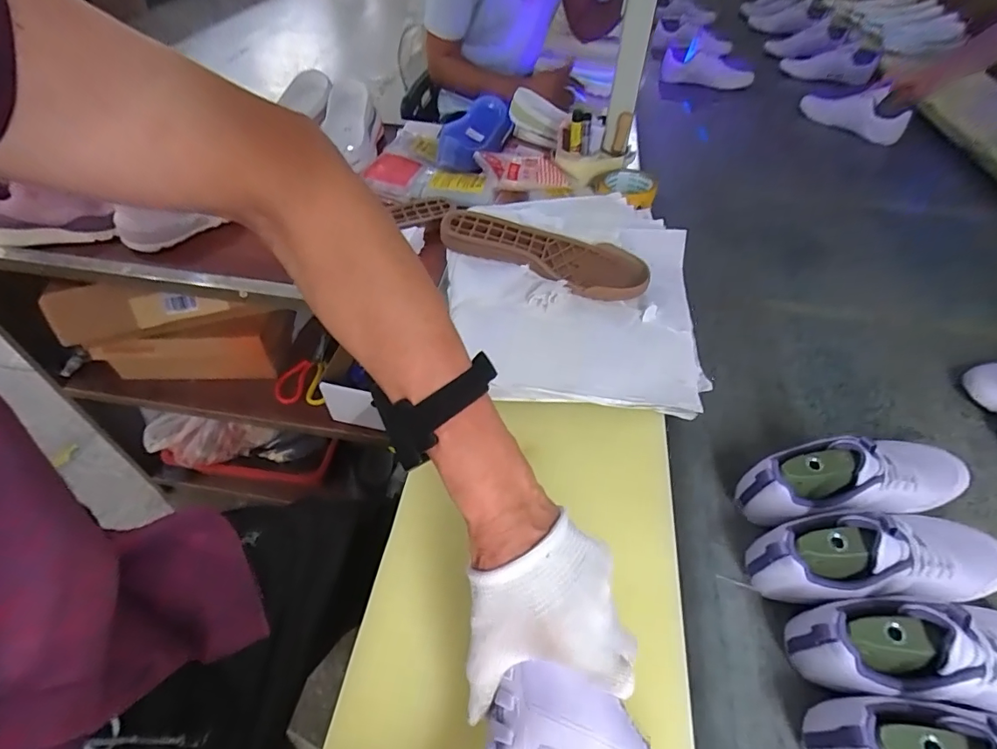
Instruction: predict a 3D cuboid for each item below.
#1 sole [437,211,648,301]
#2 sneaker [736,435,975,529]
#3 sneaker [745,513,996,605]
[{"bbox_3d":[0.064,-0.174,0.673,0.279,0.030,0.097,16,50,11],"label":"sole"},{"bbox_3d":[0.391,0.111,0.531,0.259,0.103,0.077,-8,50,-12],"label":"sneaker"},{"bbox_3d":[0.387,0.177,0.475,0.266,0.101,0.090,-2,49,-7],"label":"sneaker"}]

